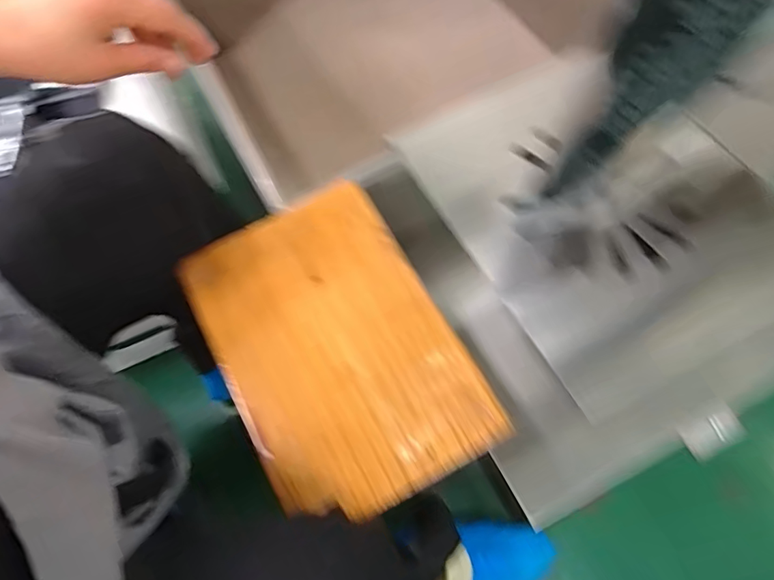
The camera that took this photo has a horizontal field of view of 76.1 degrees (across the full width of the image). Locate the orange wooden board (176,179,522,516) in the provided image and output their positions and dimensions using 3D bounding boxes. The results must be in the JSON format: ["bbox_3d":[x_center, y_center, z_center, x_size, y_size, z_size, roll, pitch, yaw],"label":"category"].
[{"bbox_3d":[-0.053,0.044,0.473,0.208,0.023,0.312,-28,68,-11],"label":"orange wooden board"}]

